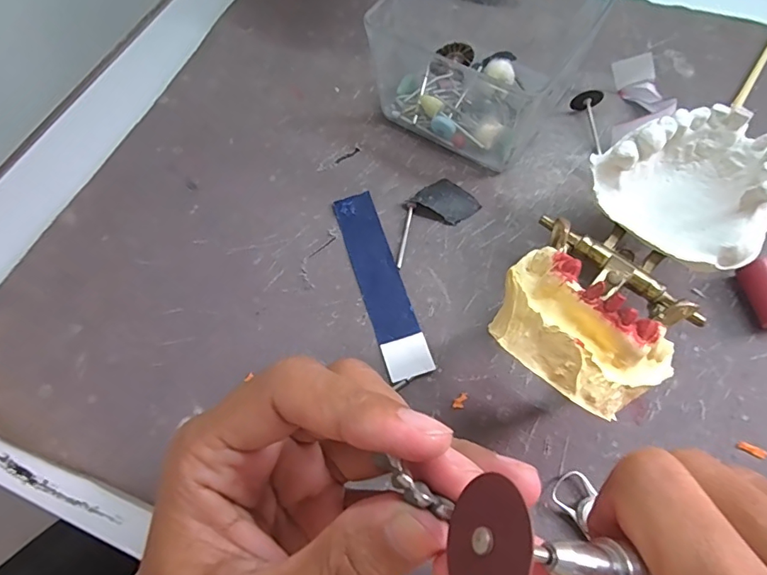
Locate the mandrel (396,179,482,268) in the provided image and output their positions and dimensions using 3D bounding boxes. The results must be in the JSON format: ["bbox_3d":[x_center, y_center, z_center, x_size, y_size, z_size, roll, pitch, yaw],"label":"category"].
[{"bbox_3d":[0.022,-0.037,0.245,0.056,0.007,0.027,-37,69,-15],"label":"mandrel"}]

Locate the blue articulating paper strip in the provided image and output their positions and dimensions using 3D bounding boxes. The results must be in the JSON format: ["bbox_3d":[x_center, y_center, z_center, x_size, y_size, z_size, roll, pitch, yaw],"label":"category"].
[{"bbox_3d":[-0.002,-0.004,0.231,0.021,0.004,0.102,-16,65,-6],"label":"blue articulating paper strip"}]

